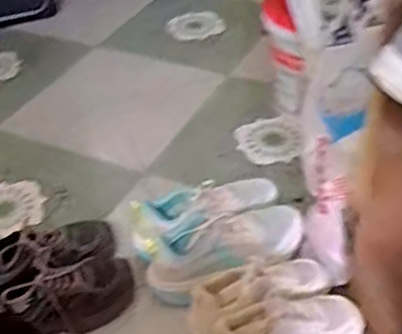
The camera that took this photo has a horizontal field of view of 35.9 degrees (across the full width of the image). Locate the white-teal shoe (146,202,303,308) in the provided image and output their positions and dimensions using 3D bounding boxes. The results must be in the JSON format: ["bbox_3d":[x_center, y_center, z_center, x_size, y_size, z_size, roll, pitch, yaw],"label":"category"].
[{"bbox_3d":[0.053,0.149,1.090,0.291,0.105,0.120,-25,44,-22],"label":"white-teal shoe"}]

